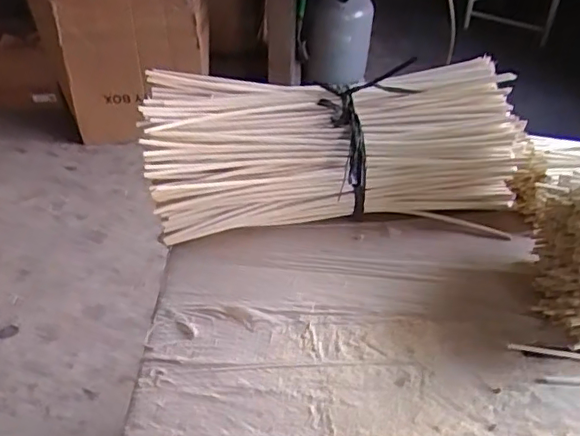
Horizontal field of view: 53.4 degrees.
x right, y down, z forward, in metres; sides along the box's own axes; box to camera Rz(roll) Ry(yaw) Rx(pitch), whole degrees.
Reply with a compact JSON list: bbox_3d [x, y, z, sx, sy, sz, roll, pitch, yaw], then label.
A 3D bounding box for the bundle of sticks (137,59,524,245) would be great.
[{"bbox_3d":[0.065,-0.098,0.892,0.545,0.189,0.206,-5,41,-6],"label":"bundle of sticks"}]

